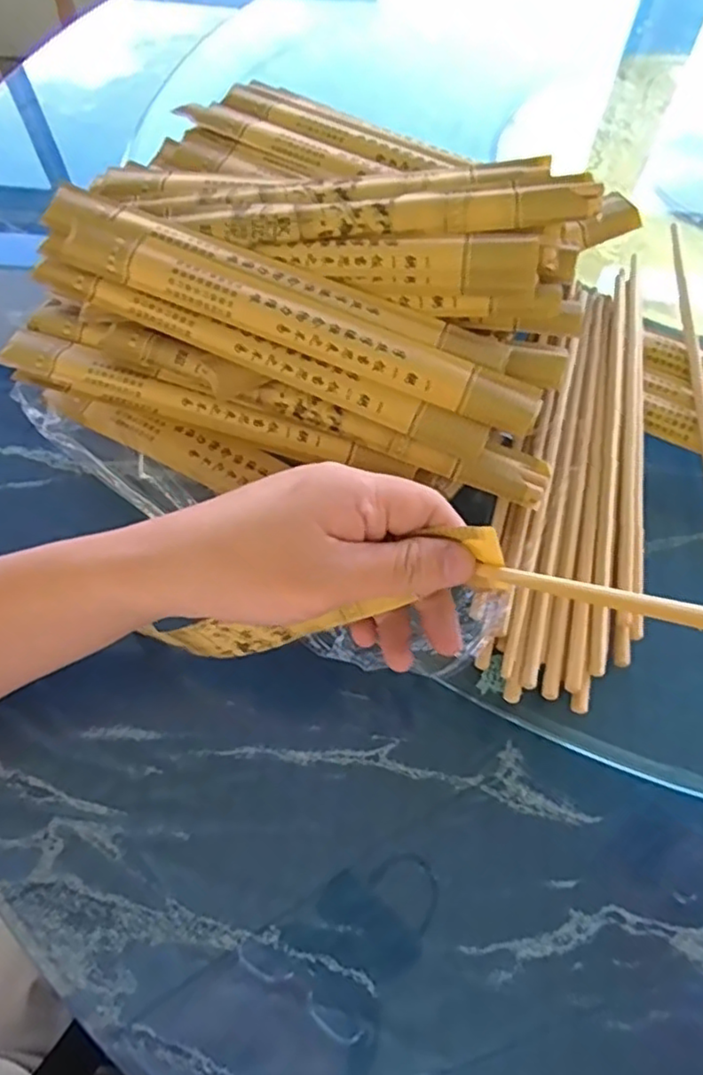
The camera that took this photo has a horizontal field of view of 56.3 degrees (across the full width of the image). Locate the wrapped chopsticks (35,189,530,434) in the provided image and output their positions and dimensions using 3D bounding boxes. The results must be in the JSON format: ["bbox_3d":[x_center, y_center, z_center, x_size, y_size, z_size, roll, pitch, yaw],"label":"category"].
[{"bbox_3d":[-0.035,-0.117,0.348,0.280,0.012,0.035,25,92,3],"label":"wrapped chopsticks"}]

